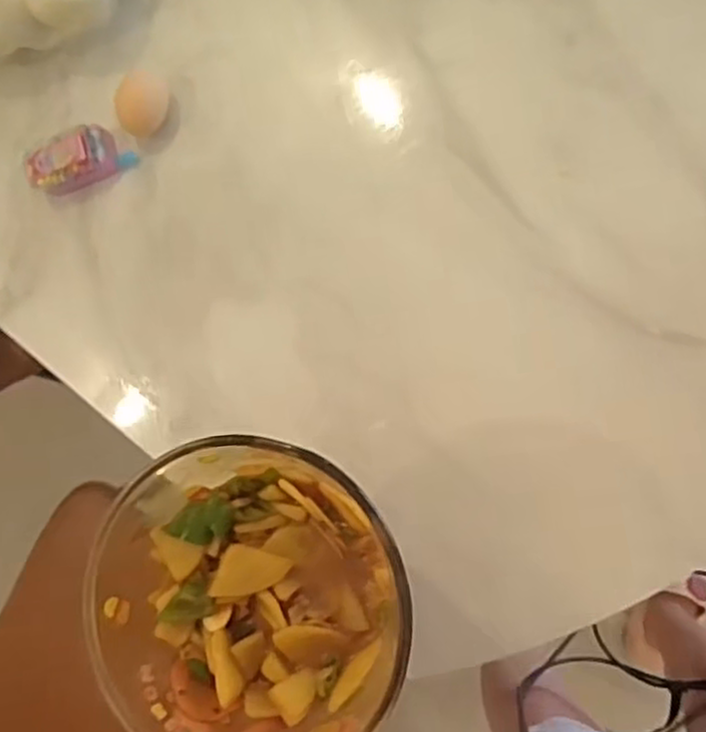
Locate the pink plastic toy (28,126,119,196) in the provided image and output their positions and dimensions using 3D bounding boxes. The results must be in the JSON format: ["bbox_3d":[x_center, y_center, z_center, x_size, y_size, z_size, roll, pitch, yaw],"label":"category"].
[{"bbox_3d":[-0.245,-0.180,0.641,0.079,0.025,0.044,-19,91,6],"label":"pink plastic toy"}]

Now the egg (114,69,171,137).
[{"bbox_3d":[-0.179,-0.225,0.622,0.036,0.046,0.053,33,95,3],"label":"egg"}]

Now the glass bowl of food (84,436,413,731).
[{"bbox_3d":[-0.060,0.134,0.413,0.178,0.075,0.165,0,93,6],"label":"glass bowl of food"}]

